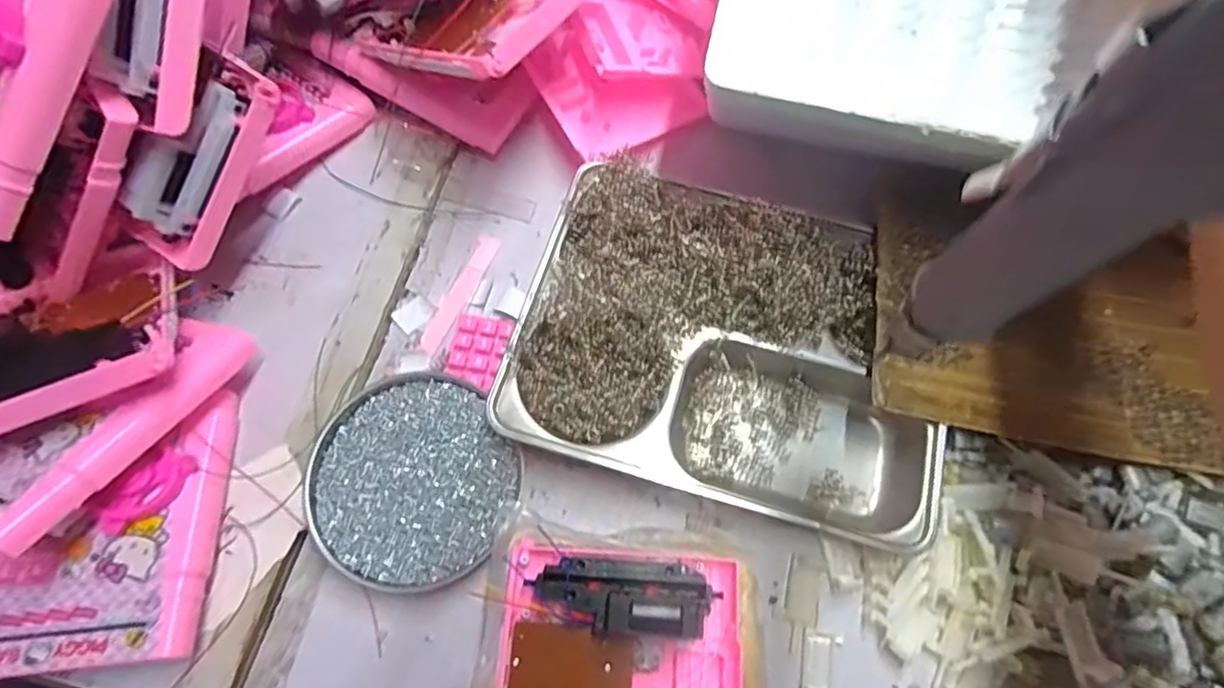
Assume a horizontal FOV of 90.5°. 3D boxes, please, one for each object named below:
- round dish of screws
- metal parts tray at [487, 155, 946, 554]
[{"bbox_3d":[-0.128,0.087,0.393,0.125,0.020,0.134,0,70,0],"label":"round dish of screws"},{"bbox_3d":[0.080,-0.005,0.406,0.274,0.051,0.206,15,71,5],"label":"metal parts tray"}]

